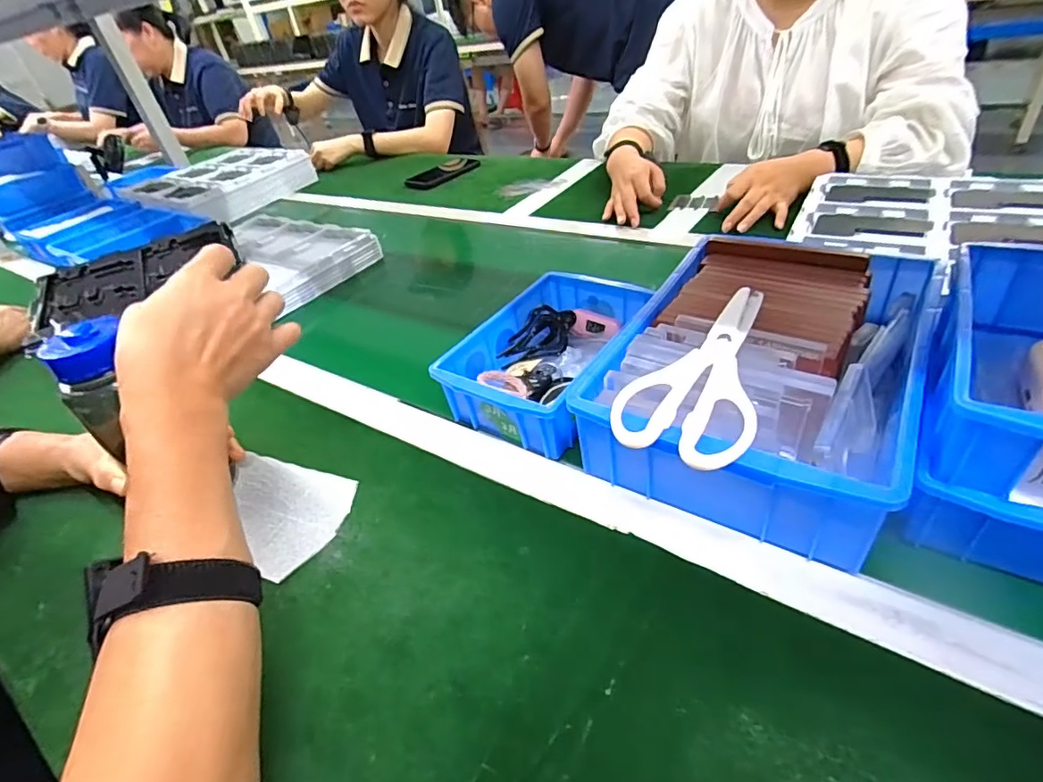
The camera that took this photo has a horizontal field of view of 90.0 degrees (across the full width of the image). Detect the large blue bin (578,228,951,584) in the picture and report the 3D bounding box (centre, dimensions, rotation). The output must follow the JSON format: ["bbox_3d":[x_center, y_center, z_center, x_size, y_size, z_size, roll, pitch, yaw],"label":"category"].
[{"bbox_3d":[0.183,-0.016,0.405,0.192,0.082,0.285,18,47,31],"label":"large blue bin"}]

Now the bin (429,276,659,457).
[{"bbox_3d":[0.030,-0.033,0.493,0.134,0.062,0.202,19,47,31],"label":"bin"}]

